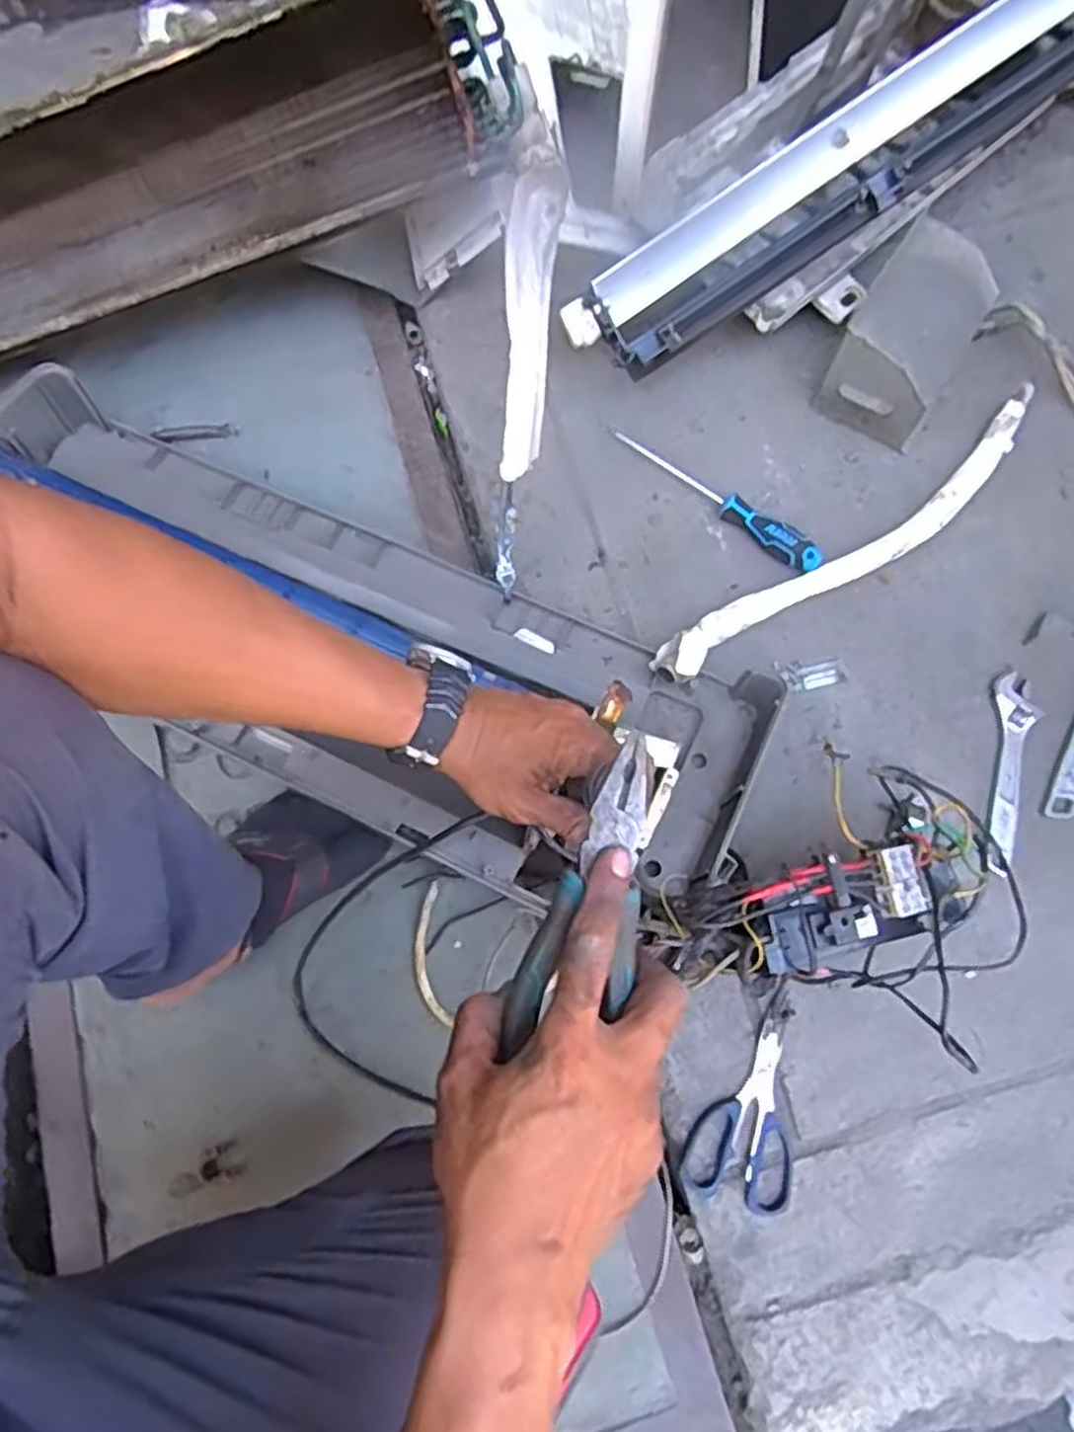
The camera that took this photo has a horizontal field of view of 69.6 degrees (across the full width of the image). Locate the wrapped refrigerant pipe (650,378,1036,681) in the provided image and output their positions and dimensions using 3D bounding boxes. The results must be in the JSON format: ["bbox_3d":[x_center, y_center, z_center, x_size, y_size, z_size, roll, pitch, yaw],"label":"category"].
[{"bbox_3d":[0.328,-0.174,0.775,0.516,0.044,0.061,-35,74,-13],"label":"wrapped refrigerant pipe"}]

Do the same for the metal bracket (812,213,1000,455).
[{"bbox_3d":[0.391,-0.400,0.803,0.114,0.111,0.177,30,72,10],"label":"metal bracket"}]

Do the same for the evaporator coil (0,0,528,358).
[{"bbox_3d":[-0.357,-0.485,0.689,0.694,0.171,0.143,-15,70,7],"label":"evaporator coil"}]

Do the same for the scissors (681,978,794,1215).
[{"bbox_3d":[0.187,0.323,0.662,0.090,0.023,0.174,15,70,4],"label":"scissors"}]

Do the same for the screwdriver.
[{"bbox_3d":[0.185,-0.226,0.794,0.247,0.024,0.026,38,74,12],"label":"screwdriver"}]

